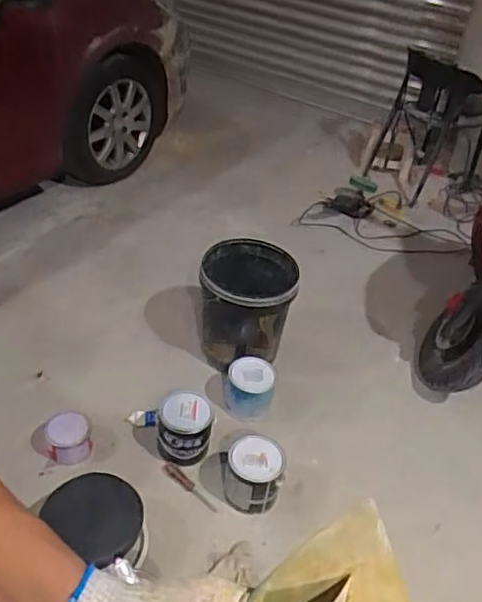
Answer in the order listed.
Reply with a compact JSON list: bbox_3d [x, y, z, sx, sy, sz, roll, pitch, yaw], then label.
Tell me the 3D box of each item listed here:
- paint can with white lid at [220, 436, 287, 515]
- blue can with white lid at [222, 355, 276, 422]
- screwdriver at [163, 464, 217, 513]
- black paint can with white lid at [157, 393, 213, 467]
[{"bbox_3d":[0.031,0.465,1.653,0.166,0.148,0.161,4,38,-3],"label":"paint can with white lid"},{"bbox_3d":[0.026,0.265,1.916,0.160,0.162,0.165,4,42,-5],"label":"blue can with white lid"},{"bbox_3d":[-0.140,0.521,1.688,0.188,0.024,0.025,39,50,13],"label":"screwdriver"},{"bbox_3d":[-0.160,0.365,1.725,0.149,0.160,0.149,4,42,-3],"label":"black paint can with white lid"}]

